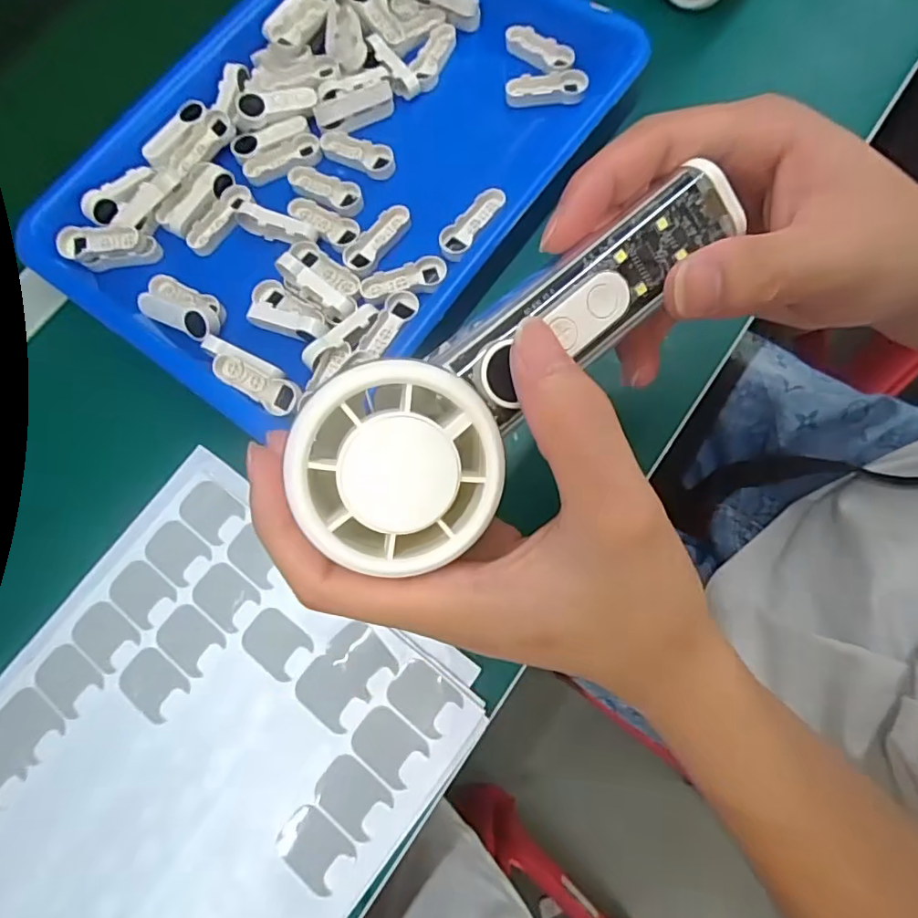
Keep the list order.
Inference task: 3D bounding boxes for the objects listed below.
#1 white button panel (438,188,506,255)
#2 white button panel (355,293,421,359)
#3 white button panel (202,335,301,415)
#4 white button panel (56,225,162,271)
[{"bbox_3d":[0.008,-0.141,0.336,0.015,0.011,0.047,43,82,15],"label":"white button panel"},{"bbox_3d":[-0.041,-0.075,0.321,0.016,0.006,0.046,34,80,14],"label":"white button panel"},{"bbox_3d":[-0.114,-0.046,0.307,0.066,0.013,0.022,29,79,13],"label":"white button panel"},{"bbox_3d":[-0.214,-0.129,0.345,0.055,0.015,0.020,-2,74,5],"label":"white button panel"}]

